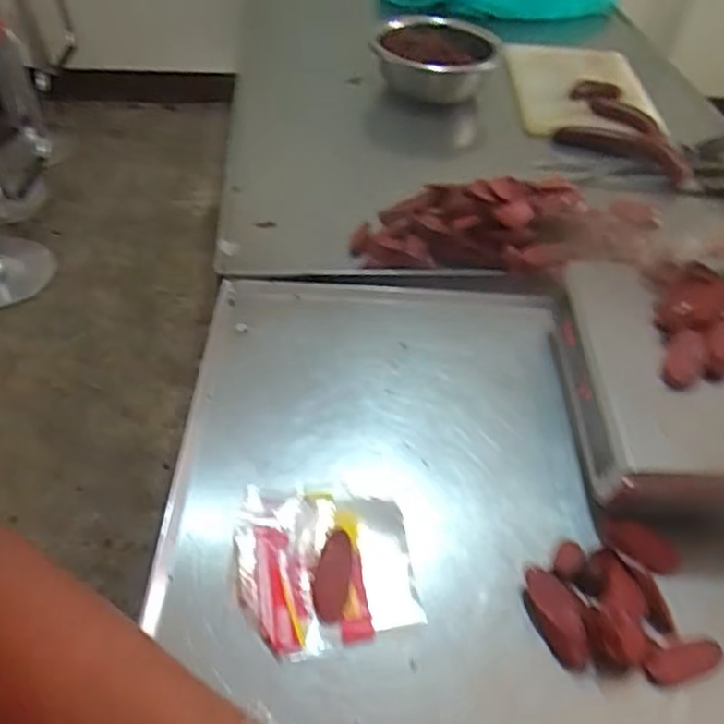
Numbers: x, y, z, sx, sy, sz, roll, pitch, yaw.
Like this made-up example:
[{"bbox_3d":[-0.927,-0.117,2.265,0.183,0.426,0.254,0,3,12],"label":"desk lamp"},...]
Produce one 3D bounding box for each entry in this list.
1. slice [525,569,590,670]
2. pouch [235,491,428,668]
[{"bbox_3d":[0.200,0.260,0.687,0.046,0.023,0.097,-9,48,-13],"label":"slice"},{"bbox_3d":[-0.040,0.211,0.719,0.180,0.023,0.176,-3,47,-8],"label":"pouch"}]

